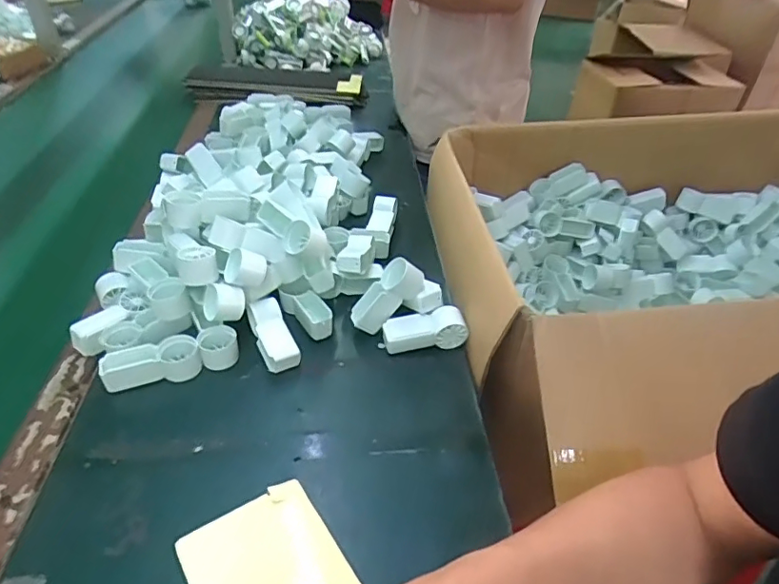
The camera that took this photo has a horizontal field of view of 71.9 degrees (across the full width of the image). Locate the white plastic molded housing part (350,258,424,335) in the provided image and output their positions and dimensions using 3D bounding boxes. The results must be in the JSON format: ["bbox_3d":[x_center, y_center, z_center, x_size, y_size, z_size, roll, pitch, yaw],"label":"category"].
[{"bbox_3d":[-0.005,0.001,0.608,0.091,0.039,0.044,-46,46,7],"label":"white plastic molded housing part"}]

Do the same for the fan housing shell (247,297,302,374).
[{"bbox_3d":[-0.128,0.047,0.585,0.035,0.027,0.087,-19,65,-23],"label":"fan housing shell"}]

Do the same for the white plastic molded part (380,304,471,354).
[{"bbox_3d":[0.039,0.044,0.605,0.090,0.040,0.034,-2,39,-5],"label":"white plastic molded part"}]

